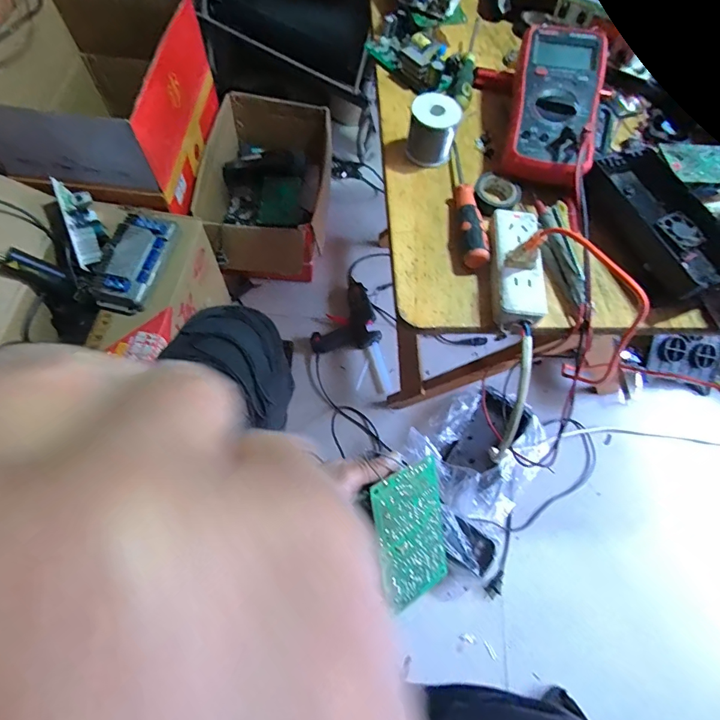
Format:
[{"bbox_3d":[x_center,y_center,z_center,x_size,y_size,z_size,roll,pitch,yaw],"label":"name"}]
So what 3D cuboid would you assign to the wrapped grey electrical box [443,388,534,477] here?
[{"bbox_3d":[0.262,0.162,0.894,0.116,0.041,0.177,34,68,10],"label":"wrapped grey electrical box"}]

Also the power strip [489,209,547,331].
[{"bbox_3d":[0.149,-0.091,0.416,0.047,0.022,0.118,6,66,-2],"label":"power strip"}]

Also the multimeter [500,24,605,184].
[{"bbox_3d":[0.210,-0.282,0.471,0.094,0.048,0.185,15,67,6],"label":"multimeter"}]

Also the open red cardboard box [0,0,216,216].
[{"bbox_3d":[-0.490,-0.508,0.851,0.314,0.232,0.425,3,66,-3],"label":"open red cardboard box"}]

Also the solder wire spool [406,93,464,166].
[{"bbox_3d":[0.082,-0.254,0.478,0.050,0.056,0.050,2,67,-4],"label":"solder wire spool"}]

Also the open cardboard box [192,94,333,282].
[{"bbox_3d":[-0.214,-0.401,1.021,0.268,0.176,0.444,6,68,-1],"label":"open cardboard box"}]

